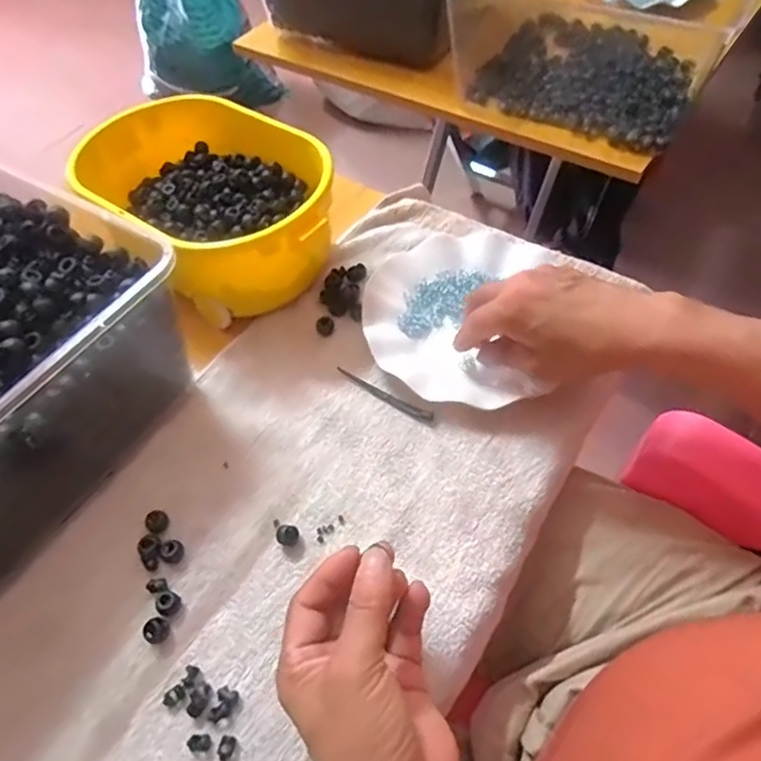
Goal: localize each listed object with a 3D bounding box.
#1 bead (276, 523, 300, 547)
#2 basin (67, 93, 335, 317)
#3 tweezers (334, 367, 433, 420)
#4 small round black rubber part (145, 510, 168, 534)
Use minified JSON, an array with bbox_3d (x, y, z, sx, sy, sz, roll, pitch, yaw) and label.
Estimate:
[{"bbox_3d":[-0.063,0.105,0.411,0.015,0.011,0.013,-29,58,-16],"label":"bead"},{"bbox_3d":[-0.144,-0.156,0.543,0.156,0.100,0.245,-40,61,-22],"label":"basin"},{"bbox_3d":[0.003,0.011,0.481,0.089,0.009,0.008,28,61,21],"label":"tweezers"},{"bbox_3d":[-0.157,0.099,0.423,0.015,0.010,0.015,-2,54,3],"label":"small round black rubber part"}]

